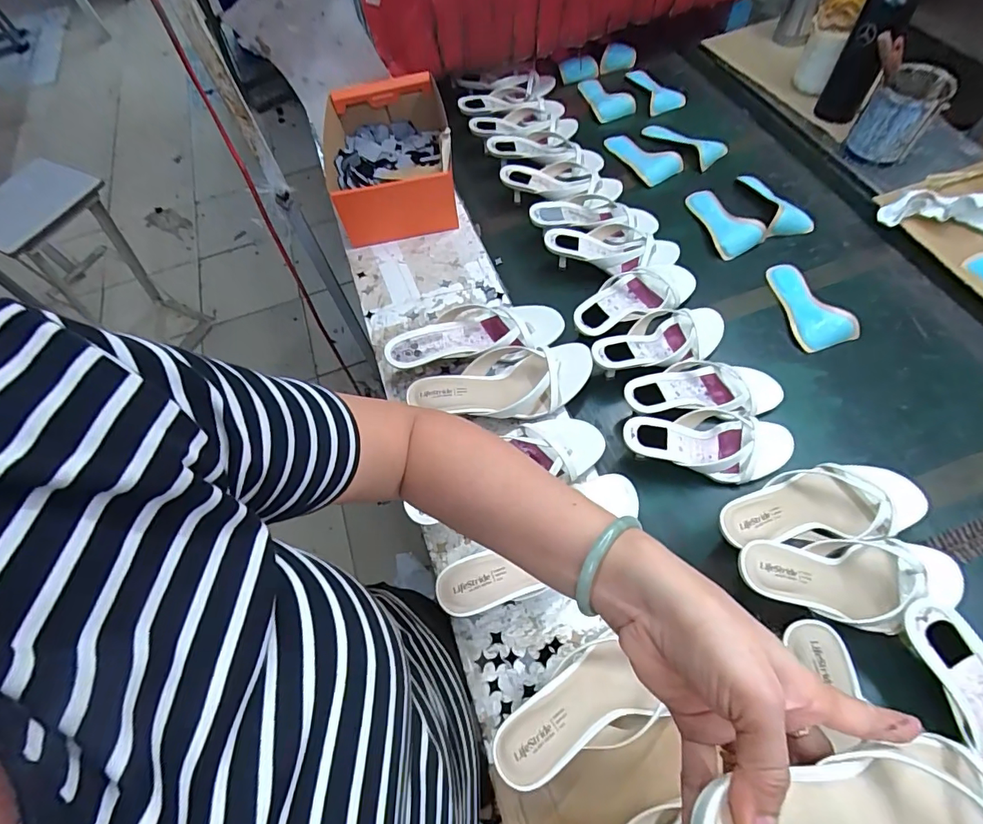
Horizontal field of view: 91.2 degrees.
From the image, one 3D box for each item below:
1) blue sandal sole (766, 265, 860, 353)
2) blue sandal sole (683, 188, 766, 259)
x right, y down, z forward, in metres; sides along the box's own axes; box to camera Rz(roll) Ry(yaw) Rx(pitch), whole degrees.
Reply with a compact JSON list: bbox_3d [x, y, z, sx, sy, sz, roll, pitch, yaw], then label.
[{"bbox_3d":[0.486,-0.173,0.755,0.082,0.027,0.172,-13,61,-1],"label":"blue sandal sole"},{"bbox_3d":[0.403,-0.351,0.864,0.099,0.026,0.175,-18,61,-4],"label":"blue sandal sole"}]

